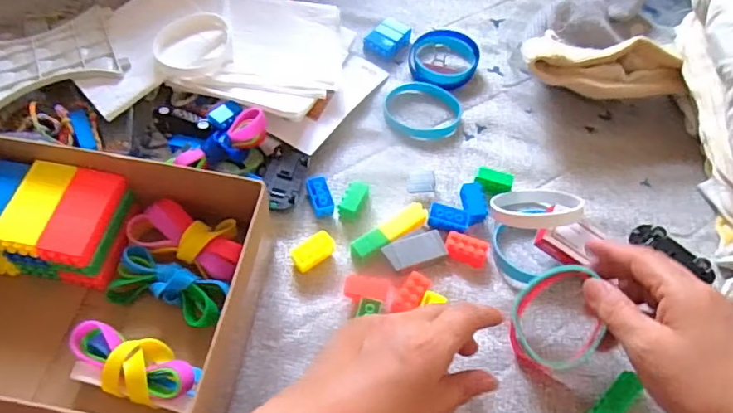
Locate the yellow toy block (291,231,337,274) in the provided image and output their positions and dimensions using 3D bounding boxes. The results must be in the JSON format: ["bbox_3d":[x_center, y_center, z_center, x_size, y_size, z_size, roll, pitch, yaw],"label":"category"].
[{"bbox_3d":[-0.041,0.035,0.427,0.034,0.020,0.018,-30,65,-20],"label":"yellow toy block"}]

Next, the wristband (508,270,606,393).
[{"bbox_3d":[0.136,0.083,0.389,0.069,0.020,0.080,43,96,1],"label":"wristband"}]

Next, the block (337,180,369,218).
[{"bbox_3d":[-0.010,-0.005,0.457,0.018,0.014,0.035,20,60,9],"label":"block"}]

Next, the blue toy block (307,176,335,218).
[{"bbox_3d":[-0.038,-0.007,0.454,0.017,0.015,0.035,-12,60,-10],"label":"blue toy block"}]

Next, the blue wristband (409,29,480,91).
[{"bbox_3d":[0.077,-0.147,0.546,0.068,0.028,0.053,13,59,5],"label":"blue wristband"}]

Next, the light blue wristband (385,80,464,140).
[{"bbox_3d":[0.052,-0.090,0.514,0.073,0.008,0.062,26,61,12],"label":"light blue wristband"}]

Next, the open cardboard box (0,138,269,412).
[{"bbox_3d":[-0.186,0.056,0.370,0.219,0.082,0.175,7,58,1],"label":"open cardboard box"}]

